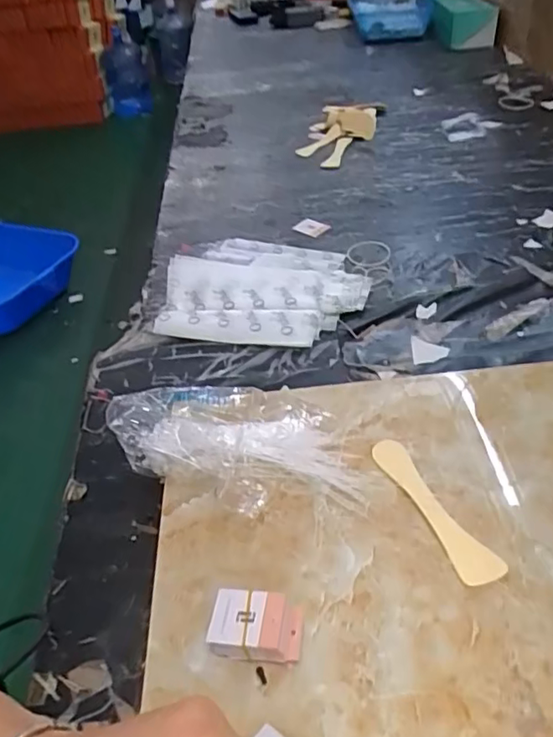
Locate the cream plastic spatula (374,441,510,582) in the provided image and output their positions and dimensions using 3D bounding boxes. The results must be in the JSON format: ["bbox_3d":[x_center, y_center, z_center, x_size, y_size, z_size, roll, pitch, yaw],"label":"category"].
[{"bbox_3d":[0.129,0.113,0.481,0.033,0.004,0.150,-20,43,-13],"label":"cream plastic spatula"}]

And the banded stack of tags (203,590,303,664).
[{"bbox_3d":[-0.014,0.180,0.403,0.061,0.024,0.041,1,41,8],"label":"banded stack of tags"}]

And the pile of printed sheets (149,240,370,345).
[{"bbox_3d":[-0.009,-0.121,0.764,0.256,0.052,0.255,9,39,17],"label":"pile of printed sheets"}]

